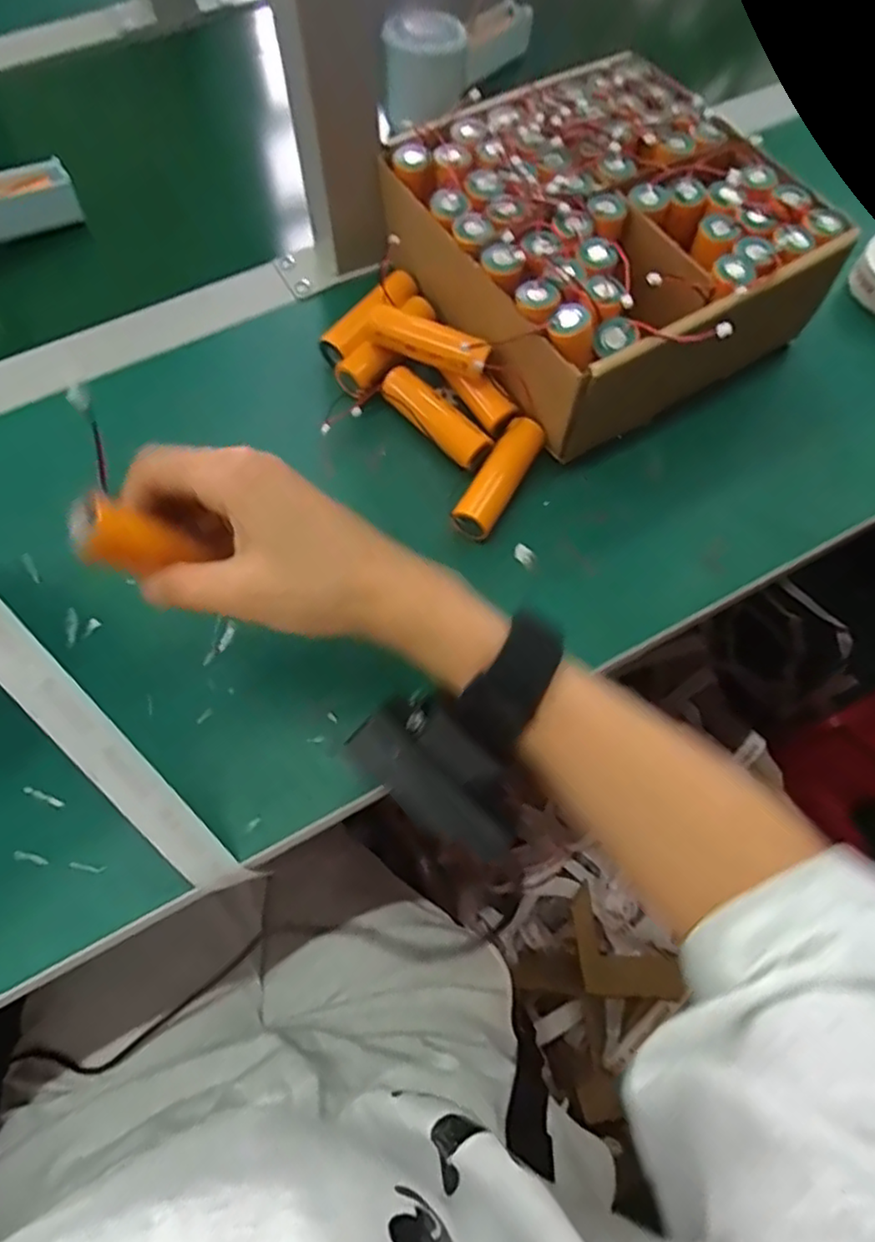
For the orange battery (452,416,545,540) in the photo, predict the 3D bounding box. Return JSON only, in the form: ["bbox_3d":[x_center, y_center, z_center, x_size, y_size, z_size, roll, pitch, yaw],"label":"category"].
[{"bbox_3d":[0.033,-0.078,0.352,0.021,0.015,0.071,29,70,11],"label":"orange battery"}]

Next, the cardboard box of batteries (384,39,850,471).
[{"bbox_3d":[0.092,-0.215,0.384,0.194,0.074,0.200,-29,70,-12],"label":"cardboard box of batteries"}]

